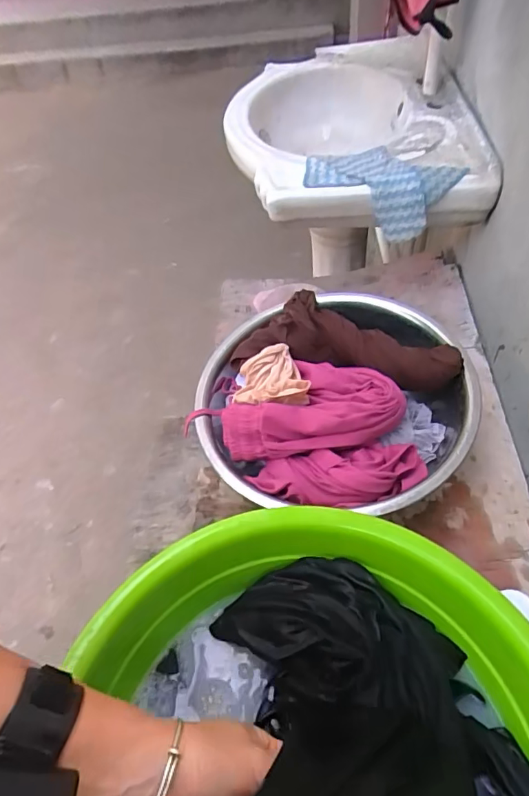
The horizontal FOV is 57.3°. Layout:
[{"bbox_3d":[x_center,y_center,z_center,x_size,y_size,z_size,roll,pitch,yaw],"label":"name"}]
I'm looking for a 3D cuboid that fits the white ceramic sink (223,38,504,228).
[{"bbox_3d":[0.137,-0.460,0.874,0.374,0.159,0.556,-5,48,2],"label":"white ceramic sink"}]

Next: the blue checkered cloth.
[{"bbox_3d":[0.168,-0.301,0.710,0.208,0.082,0.104,16,52,20],"label":"blue checkered cloth"}]

